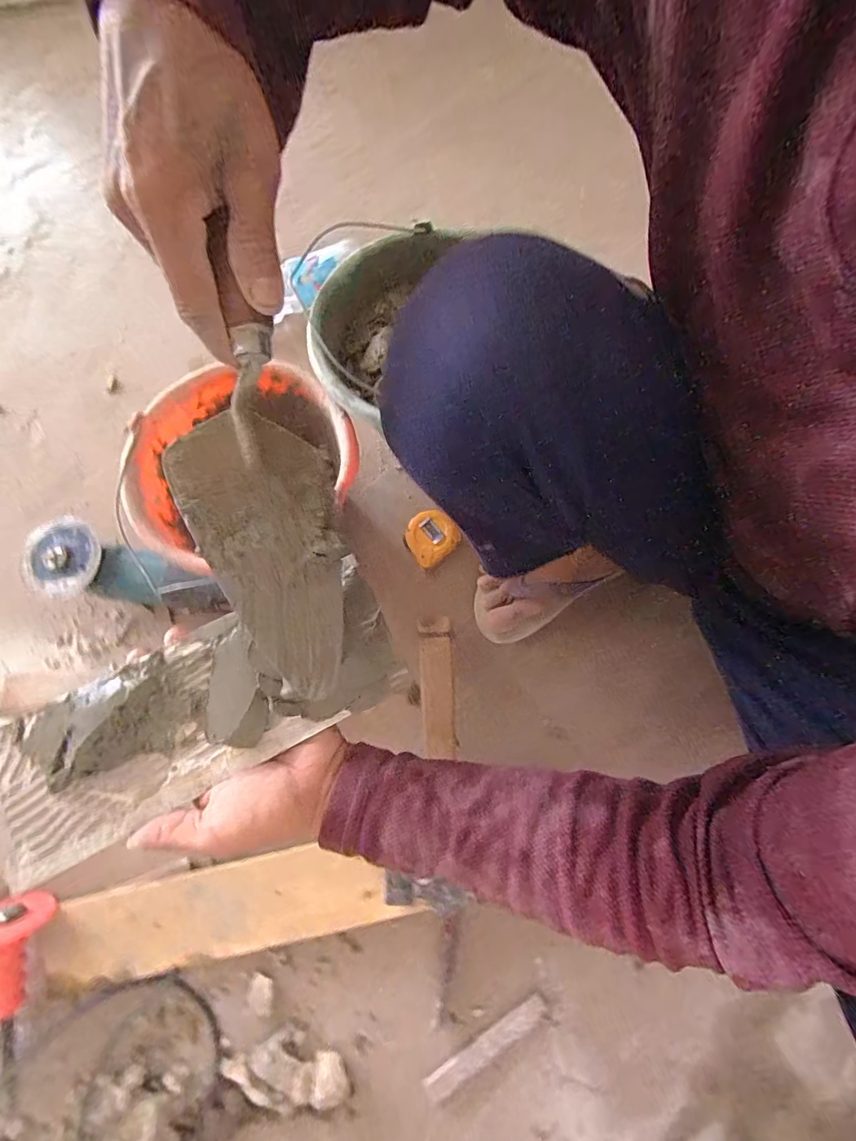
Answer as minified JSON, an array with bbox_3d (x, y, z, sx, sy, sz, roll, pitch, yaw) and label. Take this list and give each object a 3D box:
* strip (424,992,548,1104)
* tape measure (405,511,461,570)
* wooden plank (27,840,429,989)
[{"bbox_3d":[0.061,0.500,0.469,0.146,0.007,0.023,-32,78,-6],"label":"strip"},{"bbox_3d":[0.003,-0.042,0.597,0.063,0.041,0.063,-37,78,-7],"label":"tape measure"},{"bbox_3d":[-0.239,0.380,0.497,0.408,0.016,0.093,-12,77,-1],"label":"wooden plank"}]

